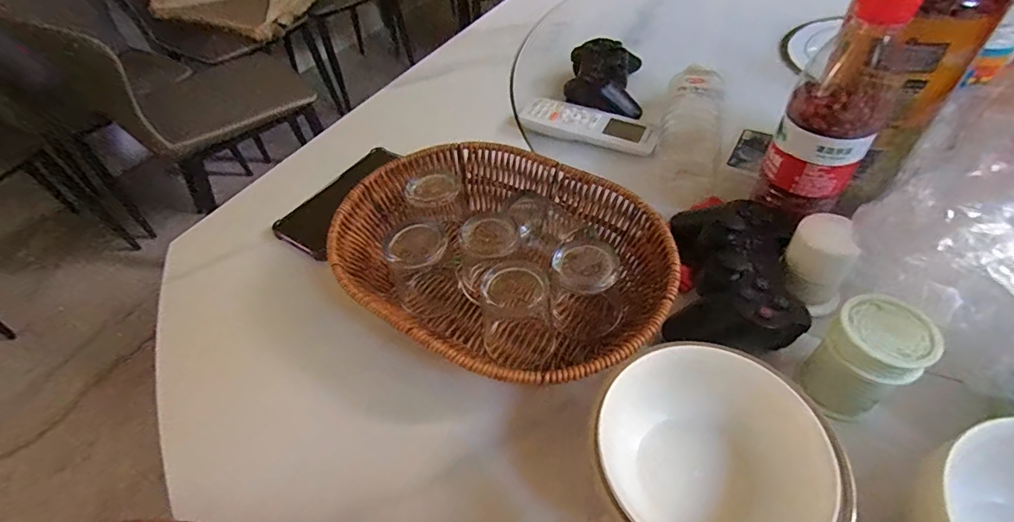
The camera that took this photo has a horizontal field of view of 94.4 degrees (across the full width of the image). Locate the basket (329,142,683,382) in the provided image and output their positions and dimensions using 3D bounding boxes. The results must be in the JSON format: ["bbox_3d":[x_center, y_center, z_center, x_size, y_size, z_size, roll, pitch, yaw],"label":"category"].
[{"bbox_3d":[-0.009,0.000,0.382,0.267,0.070,0.201,27,57,27],"label":"basket"}]

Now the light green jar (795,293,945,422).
[{"bbox_3d":[0.225,0.062,0.295,0.048,0.066,0.047,-3,48,4],"label":"light green jar"}]

